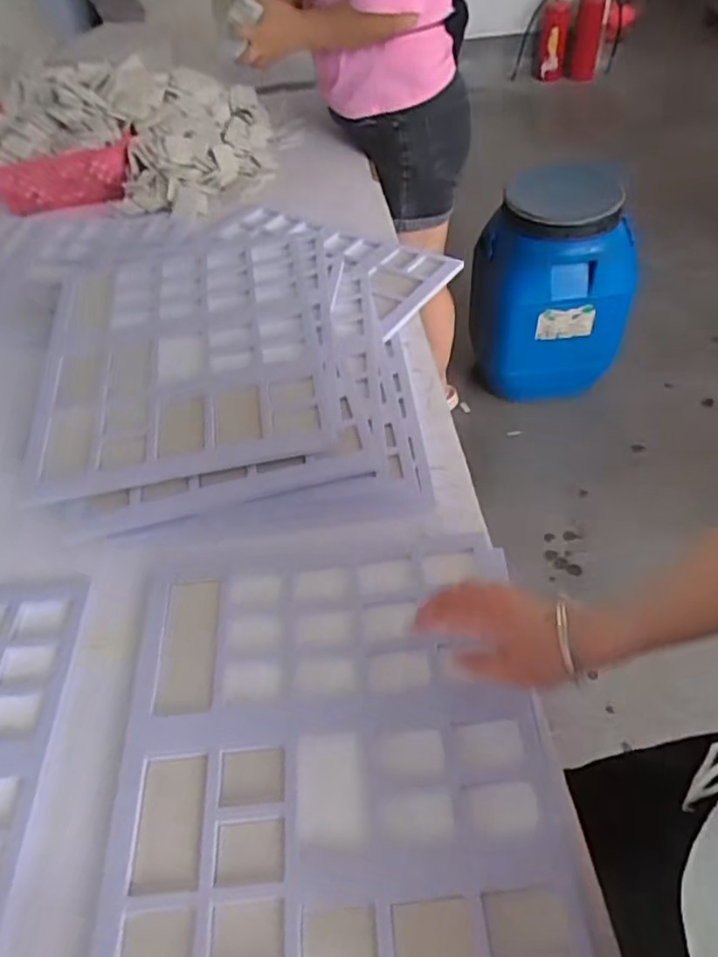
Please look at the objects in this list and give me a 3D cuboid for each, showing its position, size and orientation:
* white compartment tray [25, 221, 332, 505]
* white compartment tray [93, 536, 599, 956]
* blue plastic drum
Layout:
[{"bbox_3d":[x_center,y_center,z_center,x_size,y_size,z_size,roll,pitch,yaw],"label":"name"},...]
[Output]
[{"bbox_3d":[-0.225,-0.180,0.839,0.360,0.027,0.448,-10,50,-3],"label":"white compartment tray"},{"bbox_3d":[-0.024,0.235,0.545,0.347,0.037,0.440,-6,50,1],"label":"white compartment tray"},{"bbox_3d":[0.509,-0.545,1.730,0.396,0.550,0.426,6,49,10],"label":"blue plastic drum"}]

